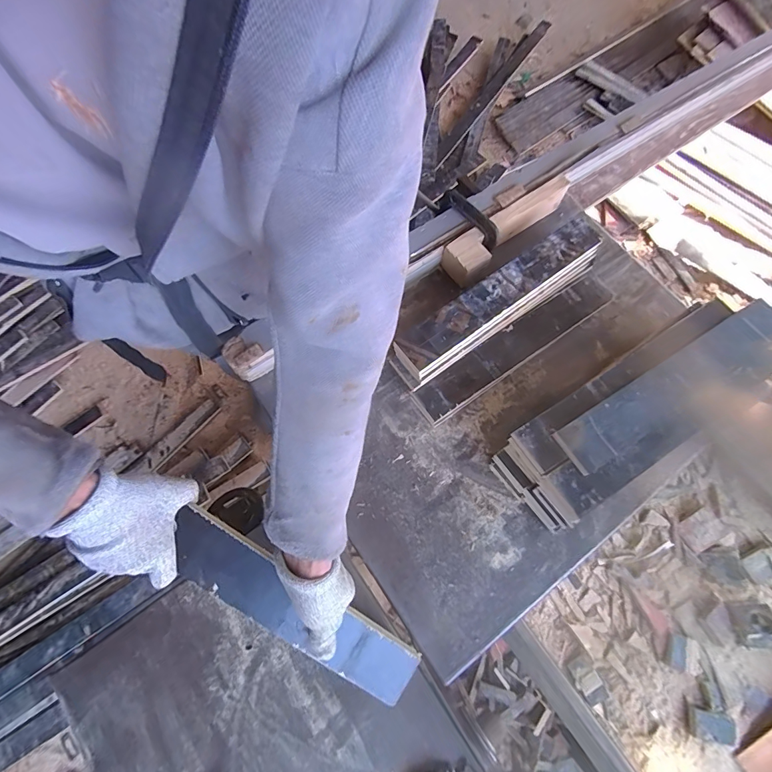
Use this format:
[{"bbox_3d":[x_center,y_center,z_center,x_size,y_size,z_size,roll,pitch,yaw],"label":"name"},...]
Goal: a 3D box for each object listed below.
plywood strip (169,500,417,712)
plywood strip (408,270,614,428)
[{"bbox_3d":[-0.103,0.261,0.459,0.333,0.018,0.066,40,73,-9],"label":"plywood strip"},{"bbox_3d":[0.215,-0.066,0.660,0.393,0.025,0.065,-33,74,-10],"label":"plywood strip"}]

